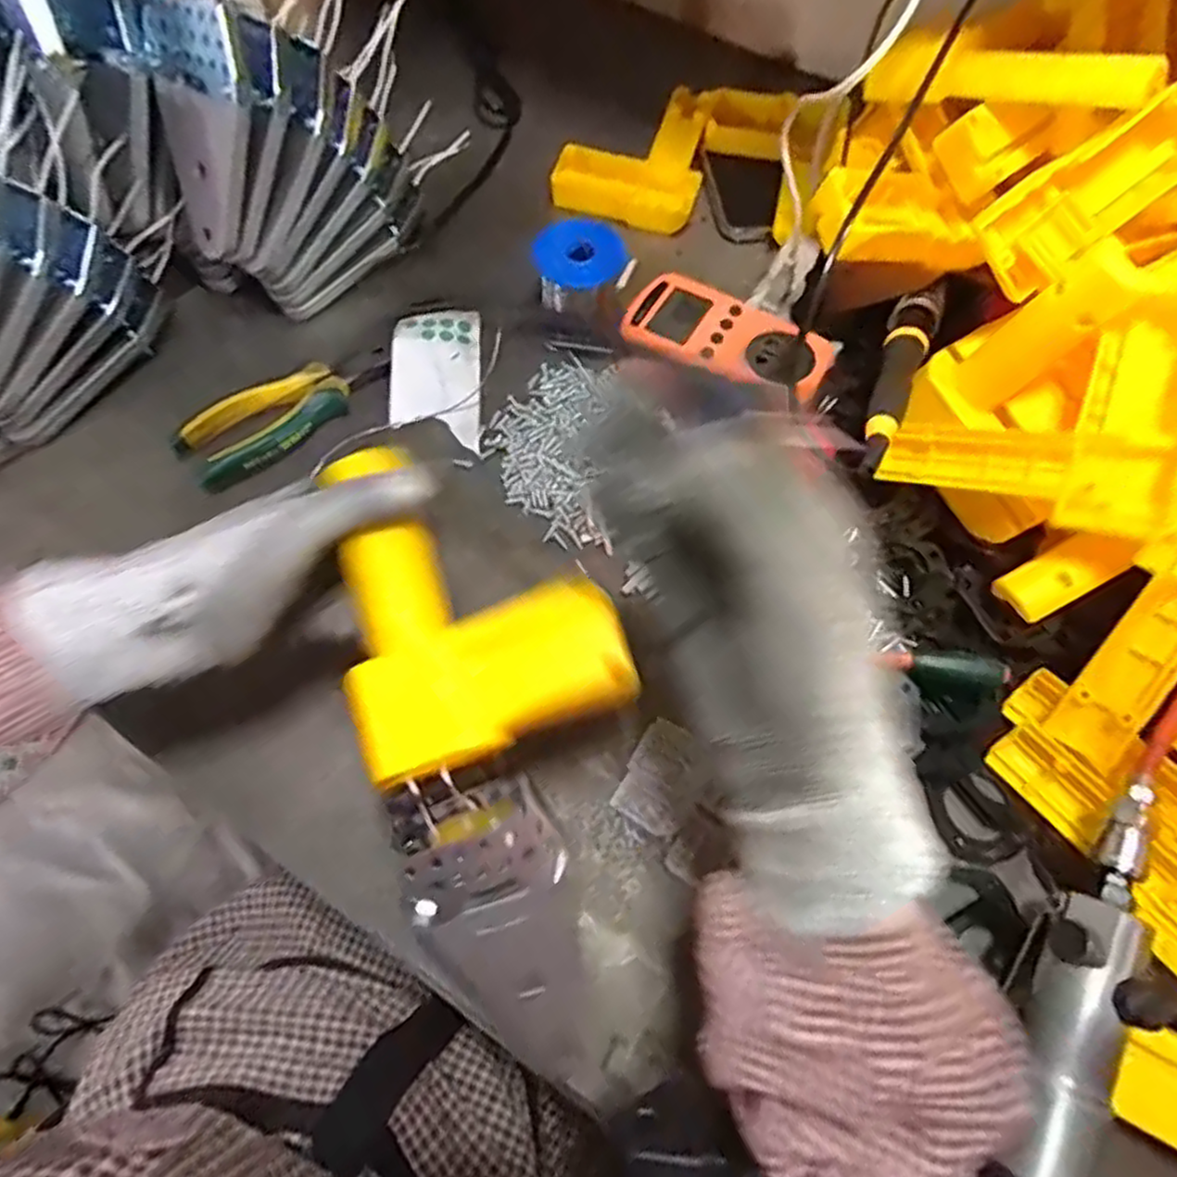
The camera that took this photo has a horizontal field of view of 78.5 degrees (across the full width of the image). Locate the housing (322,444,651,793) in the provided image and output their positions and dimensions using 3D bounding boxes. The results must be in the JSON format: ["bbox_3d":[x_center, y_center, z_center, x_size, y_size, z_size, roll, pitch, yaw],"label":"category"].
[{"bbox_3d":[-0.058,-0.004,0.310,0.109,0.048,0.145,-20,68,-10],"label":"housing"}]

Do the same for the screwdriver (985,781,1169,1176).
[{"bbox_3d":[0.220,0.190,0.329,0.038,0.049,0.207,25,67,9],"label":"screwdriver"}]

